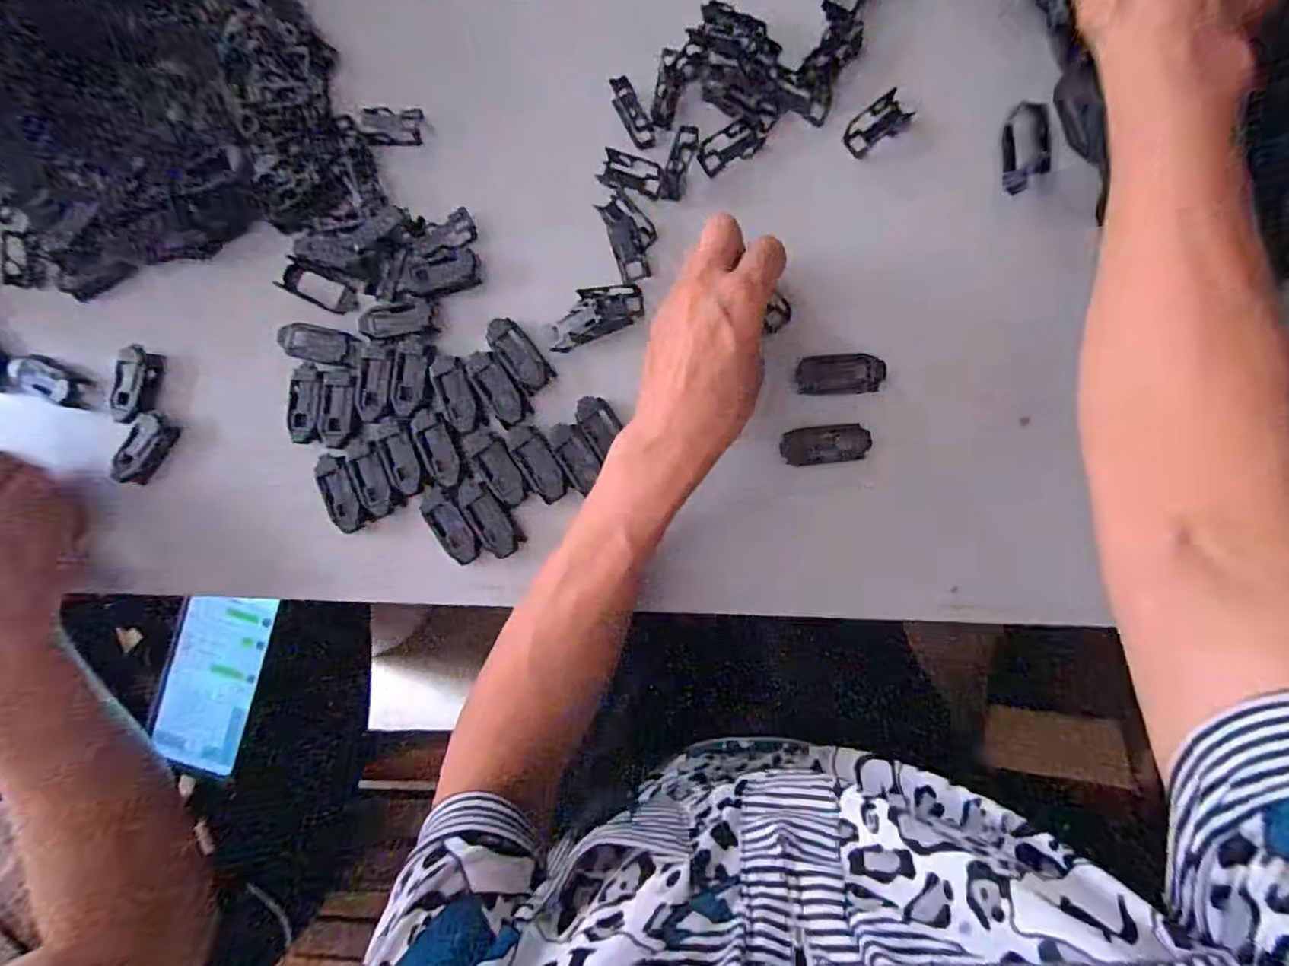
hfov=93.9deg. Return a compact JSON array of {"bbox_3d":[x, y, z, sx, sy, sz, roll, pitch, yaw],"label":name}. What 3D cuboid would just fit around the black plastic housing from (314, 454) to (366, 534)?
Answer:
[{"bbox_3d":[-0.188,0.006,0.373,0.023,0.007,0.049,-20,86,4],"label":"black plastic housing"}]

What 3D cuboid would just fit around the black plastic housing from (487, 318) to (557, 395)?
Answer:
[{"bbox_3d":[-0.077,-0.079,0.368,0.022,0.004,0.049,-38,85,2],"label":"black plastic housing"}]

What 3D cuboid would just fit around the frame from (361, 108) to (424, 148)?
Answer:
[{"bbox_3d":[-0.160,-0.225,0.380,0.039,0.004,0.025,6,88,5],"label":"frame"}]

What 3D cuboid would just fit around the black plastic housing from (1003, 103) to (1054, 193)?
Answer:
[{"bbox_3d":[0.216,-0.188,0.340,0.023,0.014,0.048,4,88,5],"label":"black plastic housing"}]

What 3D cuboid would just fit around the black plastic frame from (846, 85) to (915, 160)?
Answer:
[{"bbox_3d":[0.140,-0.215,0.363,0.039,0.006,0.023,-35,85,3],"label":"black plastic frame"}]

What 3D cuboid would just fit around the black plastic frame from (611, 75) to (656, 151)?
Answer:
[{"bbox_3d":[-0.007,-0.224,0.366,0.015,0.005,0.041,-29,102,3],"label":"black plastic frame"}]

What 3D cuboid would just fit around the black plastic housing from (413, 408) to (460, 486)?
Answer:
[{"bbox_3d":[-0.128,-0.022,0.371,0.019,0.005,0.049,-25,85,3],"label":"black plastic housing"}]

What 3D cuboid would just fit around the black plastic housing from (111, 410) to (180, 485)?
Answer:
[{"bbox_3d":[-0.327,-0.023,0.394,0.016,0.019,0.047,16,76,6],"label":"black plastic housing"}]

